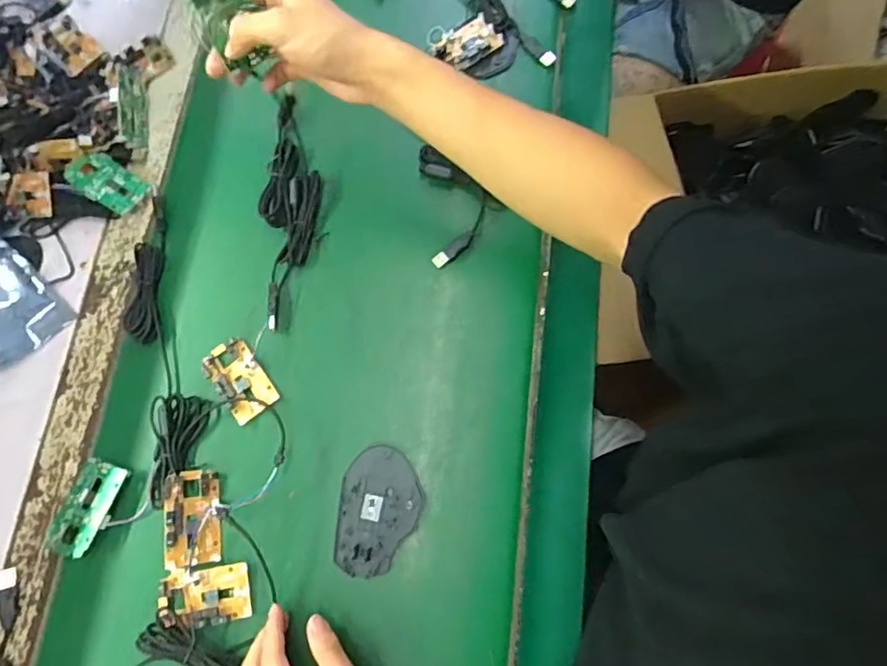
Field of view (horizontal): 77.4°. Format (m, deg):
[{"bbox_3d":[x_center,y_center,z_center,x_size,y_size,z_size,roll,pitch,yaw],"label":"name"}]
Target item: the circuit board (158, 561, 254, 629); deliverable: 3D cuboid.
[{"bbox_3d":[-0.203,0.222,0.468,0.075,0.013,0.045,-7,74,0],"label":"circuit board"}]

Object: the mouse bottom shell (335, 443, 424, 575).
[{"bbox_3d":[-0.056,0.155,0.484,0.069,0.004,0.106,9,74,5],"label":"mouse bottom shell"}]

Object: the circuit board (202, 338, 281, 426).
[{"bbox_3d":[-0.189,0.044,0.516,0.044,0.012,0.075,-37,76,-8],"label":"circuit board"}]

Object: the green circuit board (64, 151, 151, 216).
[{"bbox_3d":[-0.344,-0.154,0.566,0.077,0.004,0.045,30,68,1],"label":"green circuit board"}]

